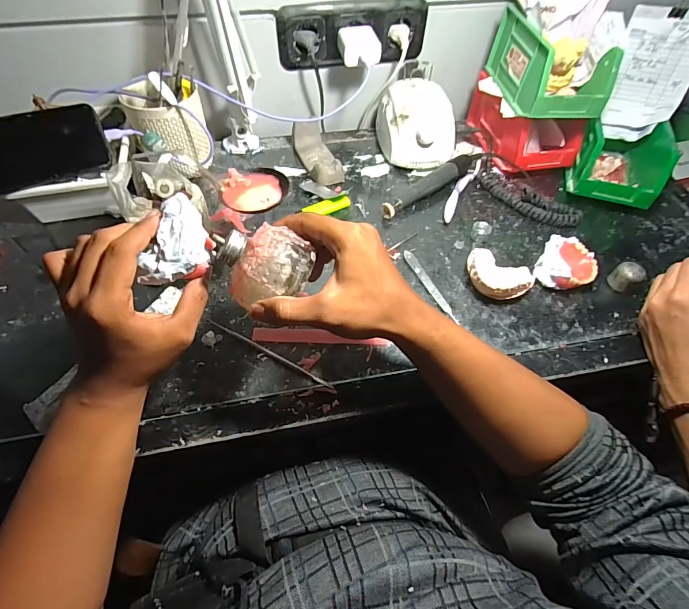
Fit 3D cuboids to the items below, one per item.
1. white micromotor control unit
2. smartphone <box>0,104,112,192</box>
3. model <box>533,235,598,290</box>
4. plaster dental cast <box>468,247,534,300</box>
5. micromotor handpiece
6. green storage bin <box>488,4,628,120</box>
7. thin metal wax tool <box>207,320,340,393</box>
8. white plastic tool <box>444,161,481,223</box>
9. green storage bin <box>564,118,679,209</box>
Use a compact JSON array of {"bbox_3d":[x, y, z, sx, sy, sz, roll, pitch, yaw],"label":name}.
[{"bbox_3d":[0.111,-0.283,0.599,0.102,0.070,0.142,-7,56,-7],"label":"white micromotor control unit"},{"bbox_3d":[-0.372,-0.182,0.451,0.163,0.073,0.005,-25,19,-21],"label":"smartphone"},{"bbox_3d":[0.270,-0.046,0.470,0.061,0.032,0.069,31,60,18],"label":"model"},{"bbox_3d":[0.181,-0.032,0.458,0.076,0.028,0.056,29,59,17],"label":"plaster dental cast"},{"bbox_3d":[0.124,-0.171,0.553,0.169,0.026,0.024,-34,63,-22],"label":"micromotor handpiece"},{"bbox_3d":[0.280,-0.334,0.530,0.100,0.081,0.165,-7,55,-7],"label":"green storage bin"},{"bbox_3d":[-0.078,0.052,0.404,0.159,0.005,0.005,26,58,15],"label":"thin metal wax tool"},{"bbox_3d":[0.174,-0.173,0.567,0.019,0.010,0.155,25,58,14],"label":"white plastic tool"},{"bbox_3d":[0.392,-0.216,0.558,0.099,0.086,0.160,15,56,8],"label":"green storage bin"}]

